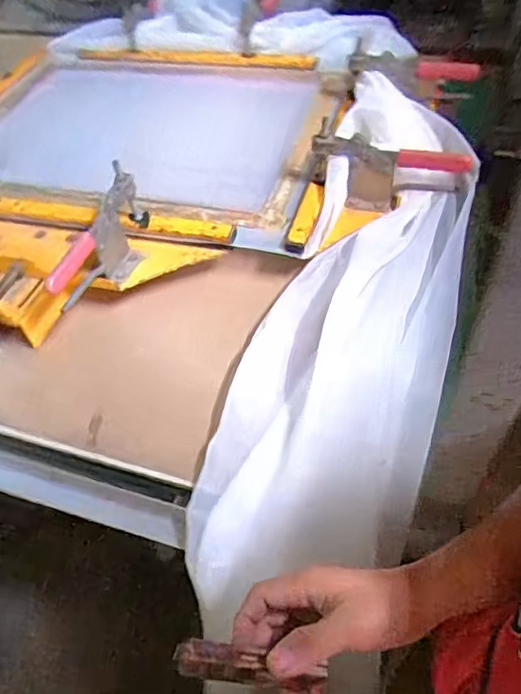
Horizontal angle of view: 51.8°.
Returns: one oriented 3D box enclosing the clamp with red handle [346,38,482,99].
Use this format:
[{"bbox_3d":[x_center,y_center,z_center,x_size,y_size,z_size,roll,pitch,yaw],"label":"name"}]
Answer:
[{"bbox_3d":[0.289,-0.526,1.015,0.240,0.057,0.093,9,52,14],"label":"clamp with red handle"}]

